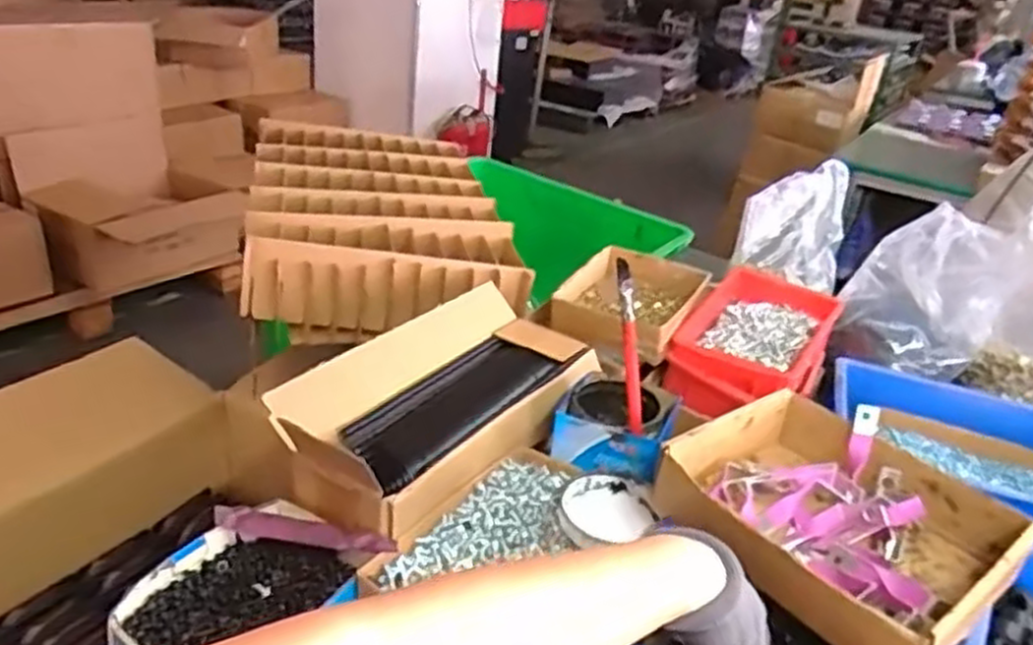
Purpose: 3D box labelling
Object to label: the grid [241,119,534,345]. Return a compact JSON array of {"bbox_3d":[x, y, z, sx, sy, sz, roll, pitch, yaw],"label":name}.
[{"bbox_3d":[-0.192,-0.156,1.090,0.322,0.101,0.488,0,27,-14],"label":"grid"}]

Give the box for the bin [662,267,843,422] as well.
[{"bbox_3d":[0.269,0.021,0.889,0.140,0.067,0.228,20,29,26],"label":"bin"}]

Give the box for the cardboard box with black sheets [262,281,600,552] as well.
[{"bbox_3d":[-0.063,0.058,0.713,0.157,0.092,0.329,22,30,28],"label":"cardboard box with black sheets"}]

